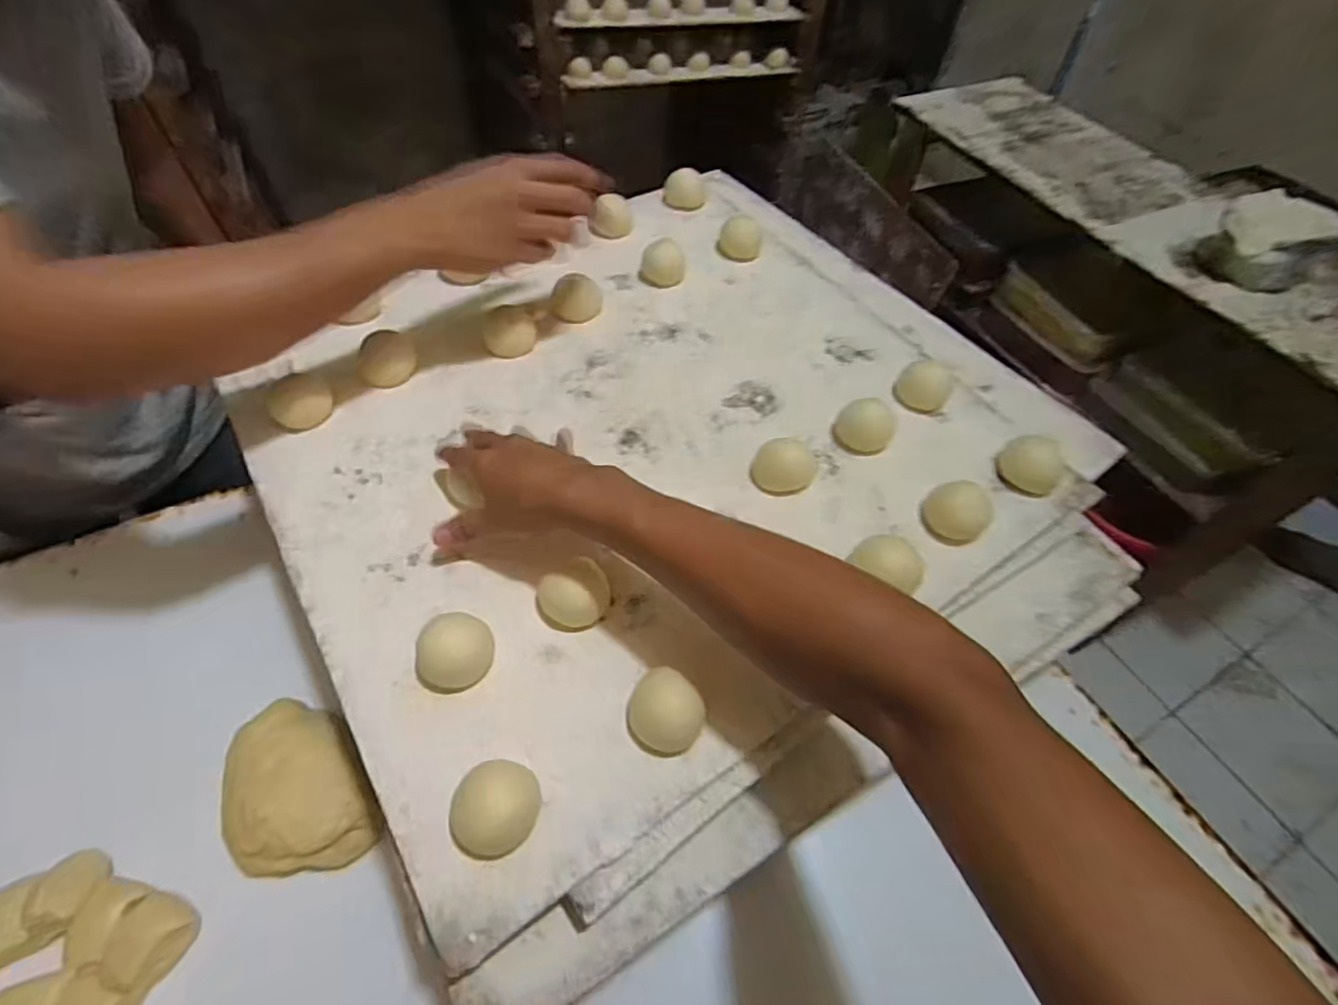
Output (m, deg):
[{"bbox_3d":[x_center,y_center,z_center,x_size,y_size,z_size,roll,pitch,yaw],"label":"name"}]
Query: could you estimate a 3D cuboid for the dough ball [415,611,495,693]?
[{"bbox_3d":[-0.138,0.098,0.400,0.043,0.034,0.044,1,56,-1],"label":"dough ball"}]

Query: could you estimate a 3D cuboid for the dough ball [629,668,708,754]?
[{"bbox_3d":[-0.003,0.132,0.385,0.043,0.028,0.048,-38,65,-24],"label":"dough ball"}]

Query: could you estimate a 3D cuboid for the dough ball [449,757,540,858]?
[{"bbox_3d":[-0.100,0.175,0.353,0.045,0.026,0.048,1,56,-1],"label":"dough ball"}]

